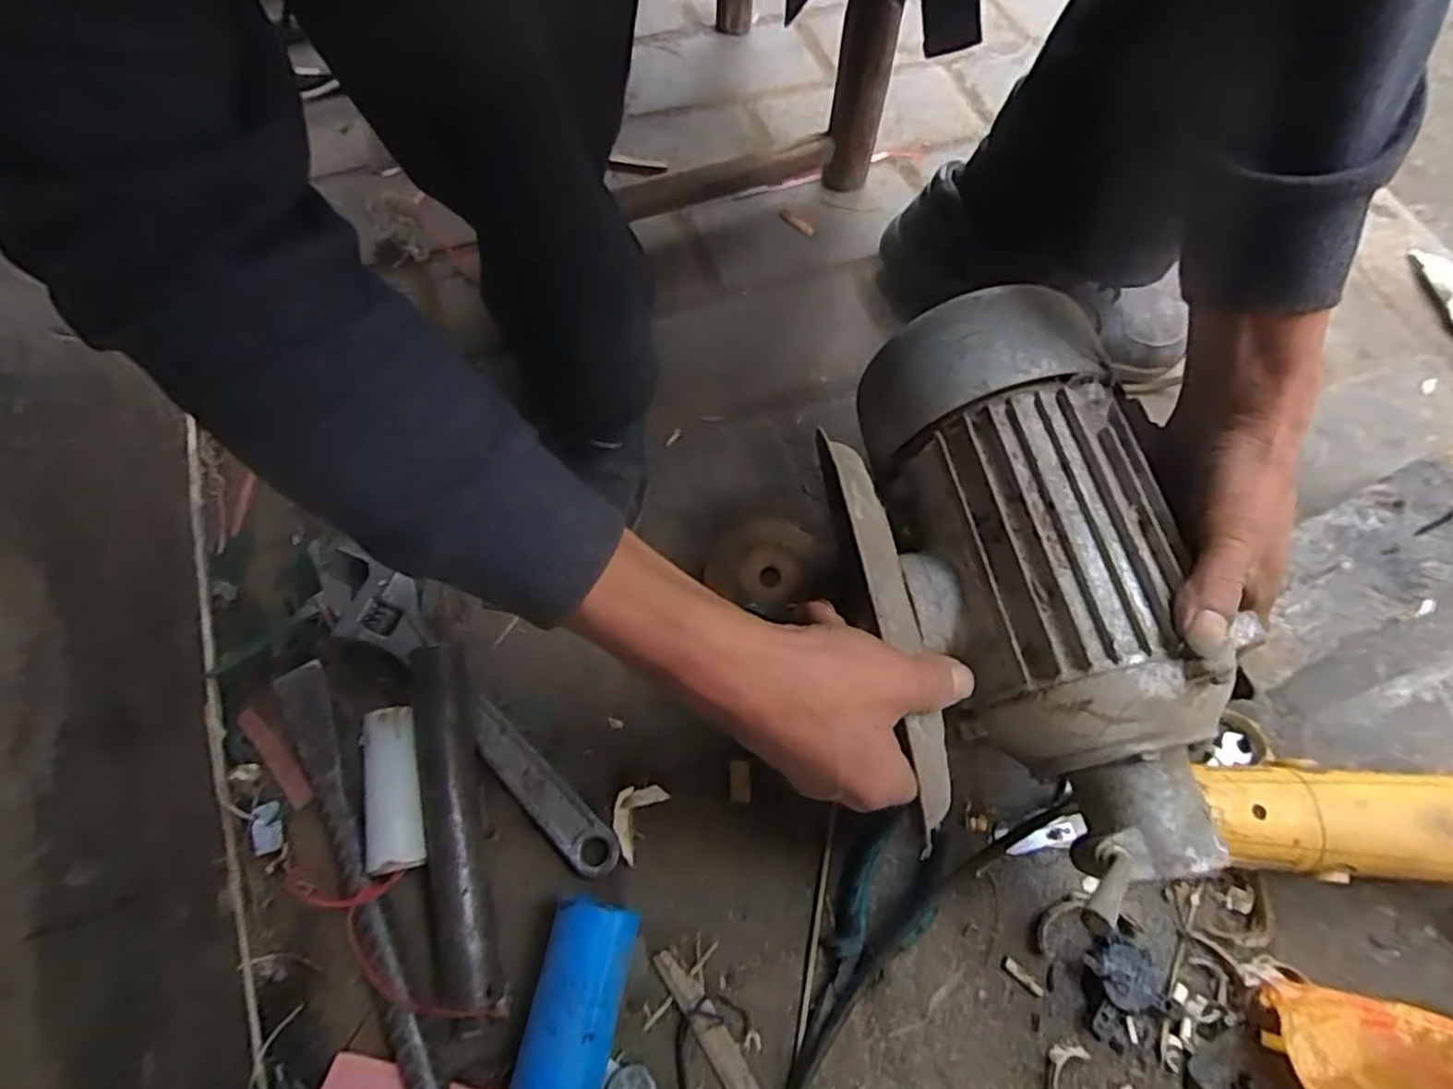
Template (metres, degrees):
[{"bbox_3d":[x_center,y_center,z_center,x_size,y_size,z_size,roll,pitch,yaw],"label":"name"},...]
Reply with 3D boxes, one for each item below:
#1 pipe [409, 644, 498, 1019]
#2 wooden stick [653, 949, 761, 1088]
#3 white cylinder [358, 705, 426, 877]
[{"bbox_3d":[-0.172,0.170,0.436,0.037,0.035,0.212,-11,67,-7],"label":"pipe"},{"bbox_3d":[-0.007,0.286,0.408,0.017,0.010,0.107,-31,71,-15],"label":"wooden stick"},{"bbox_3d":[-0.208,0.154,0.442,0.033,0.031,0.096,-13,67,-8],"label":"white cylinder"}]

